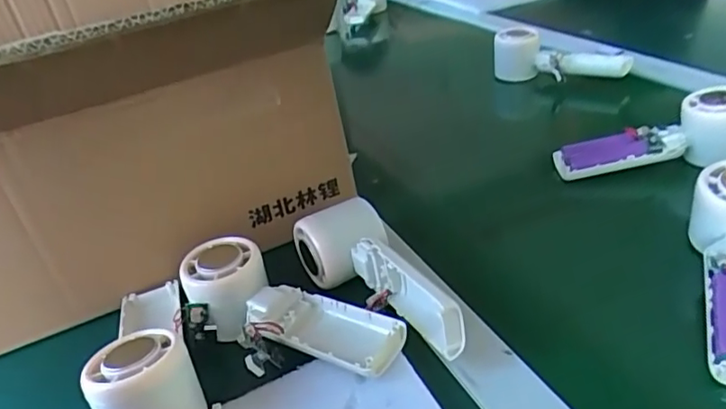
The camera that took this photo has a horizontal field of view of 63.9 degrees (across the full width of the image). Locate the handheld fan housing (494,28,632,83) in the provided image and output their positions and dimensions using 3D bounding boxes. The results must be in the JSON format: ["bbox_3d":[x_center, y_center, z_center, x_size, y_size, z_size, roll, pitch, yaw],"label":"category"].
[{"bbox_3d":[0.242,-0.183,0.722,0.164,0.051,0.062,10,35,27],"label":"handheld fan housing"}]

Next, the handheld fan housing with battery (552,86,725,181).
[{"bbox_3d":[0.259,-0.056,0.523,0.163,0.051,0.042,-14,29,14],"label":"handheld fan housing with battery"}]

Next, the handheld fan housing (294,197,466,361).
[{"bbox_3d":[0.010,0.048,0.398,0.058,0.044,0.161,-22,34,-22],"label":"handheld fan housing"}]

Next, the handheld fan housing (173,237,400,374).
[{"bbox_3d":[-0.054,0.070,0.379,0.158,0.044,0.058,14,37,31],"label":"handheld fan housing"}]

